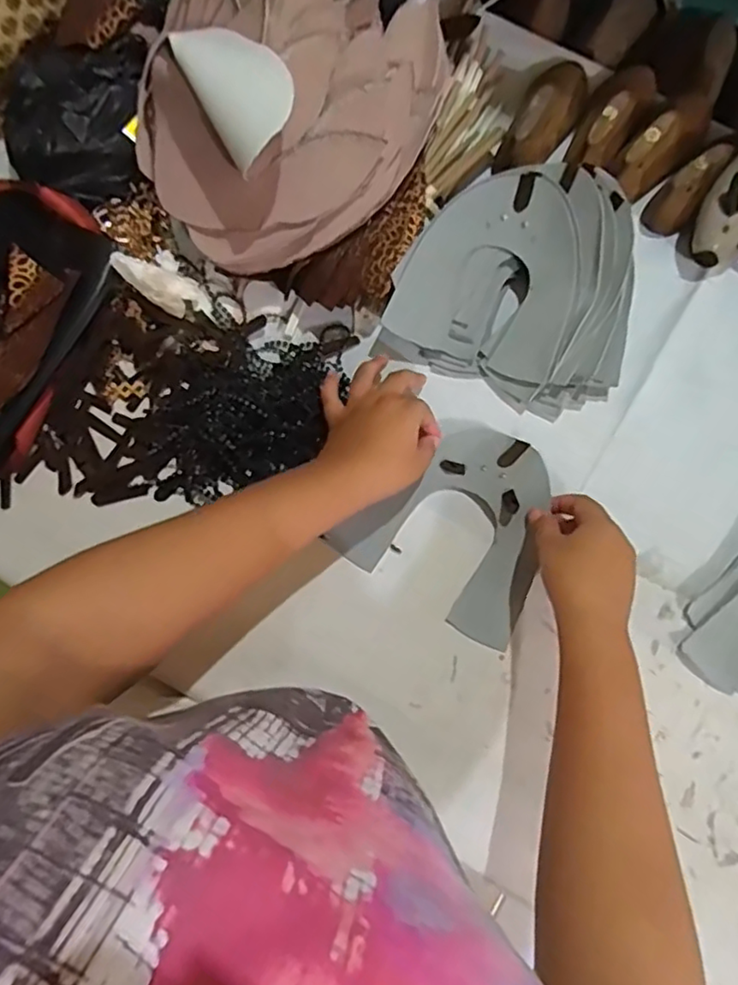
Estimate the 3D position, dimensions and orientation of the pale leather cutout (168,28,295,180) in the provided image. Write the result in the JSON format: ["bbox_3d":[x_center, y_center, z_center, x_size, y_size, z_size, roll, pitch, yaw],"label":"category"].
[{"bbox_3d":[-0.089,-0.278,0.419,0.060,0.024,0.103,-36,83,28],"label":"pale leather cutout"}]

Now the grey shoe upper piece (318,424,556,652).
[{"bbox_3d":[0.076,0.018,0.497,0.153,0.023,0.155,32,78,6],"label":"grey shoe upper piece"}]

